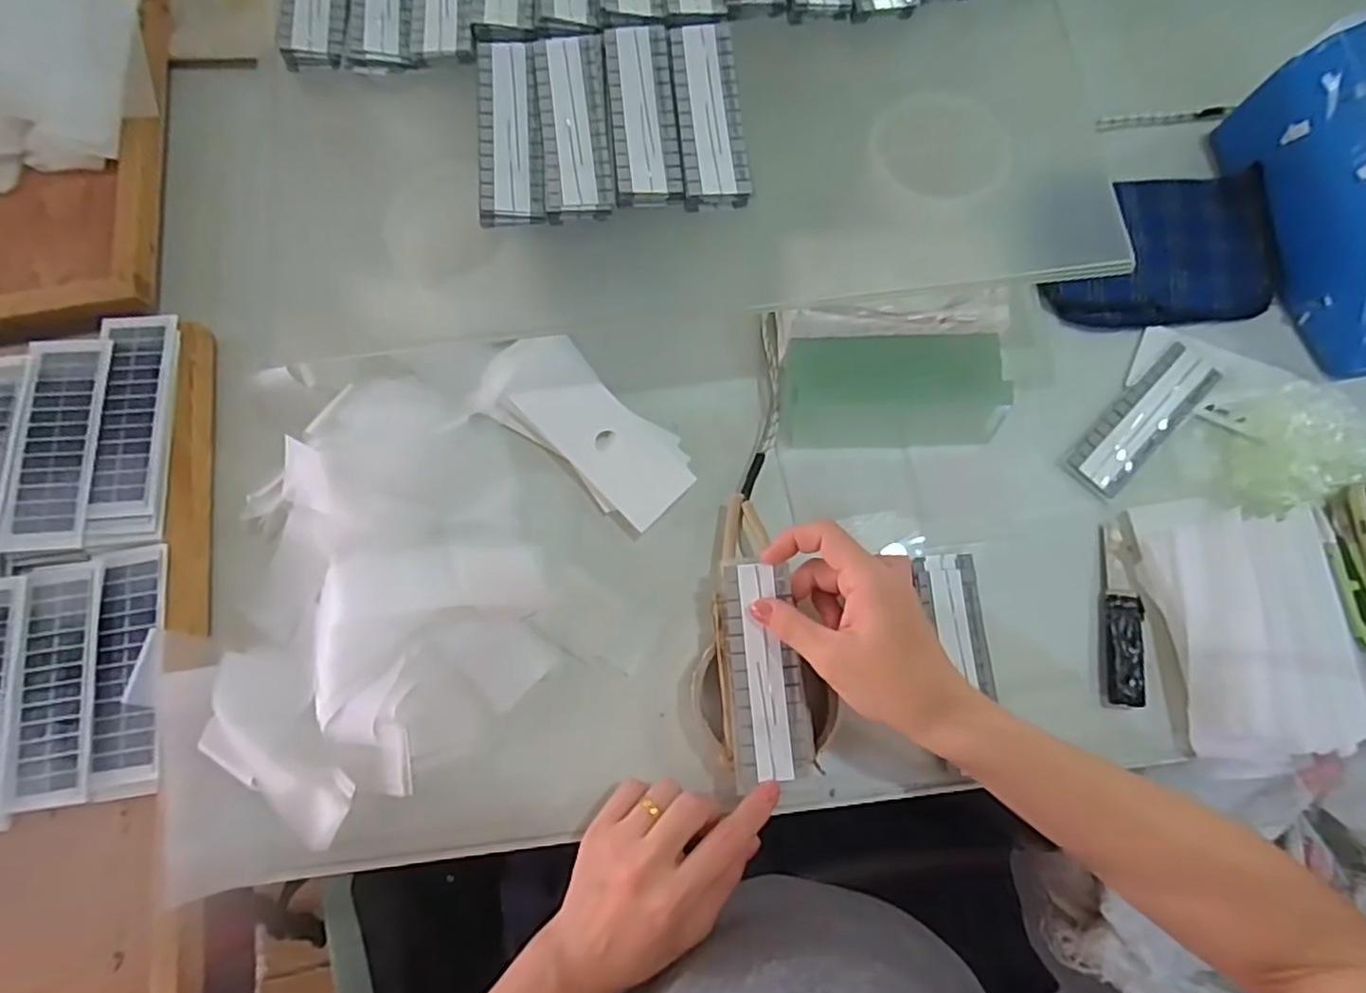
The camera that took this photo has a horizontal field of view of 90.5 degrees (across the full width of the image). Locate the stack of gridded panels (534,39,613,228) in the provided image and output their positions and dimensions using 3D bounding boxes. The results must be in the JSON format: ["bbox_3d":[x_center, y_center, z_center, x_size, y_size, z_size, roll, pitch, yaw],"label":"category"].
[{"bbox_3d":[-0.069,-0.237,0.427,0.042,0.009,0.132,-5,77,0],"label":"stack of gridded panels"}]

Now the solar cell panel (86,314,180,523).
[{"bbox_3d":[-0.373,-0.059,0.461,0.047,0.006,0.147,-8,74,-6],"label":"solar cell panel"}]

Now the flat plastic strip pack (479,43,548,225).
[{"bbox_3d":[-0.110,-0.233,0.426,0.039,0.009,0.133,-7,77,-1],"label":"flat plastic strip pack"}]

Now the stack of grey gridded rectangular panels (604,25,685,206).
[{"bbox_3d":[-0.025,-0.244,0.426,0.040,0.008,0.129,-5,77,0],"label":"stack of grey gridded rectangular panels"}]

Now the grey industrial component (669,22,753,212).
[{"bbox_3d":[0.017,-0.242,0.427,0.040,0.011,0.129,-5,77,0],"label":"grey industrial component"}]

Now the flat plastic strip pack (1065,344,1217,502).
[{"bbox_3d":[0.322,-0.054,0.472,0.128,0.010,0.039,-43,80,-8],"label":"flat plastic strip pack"}]

